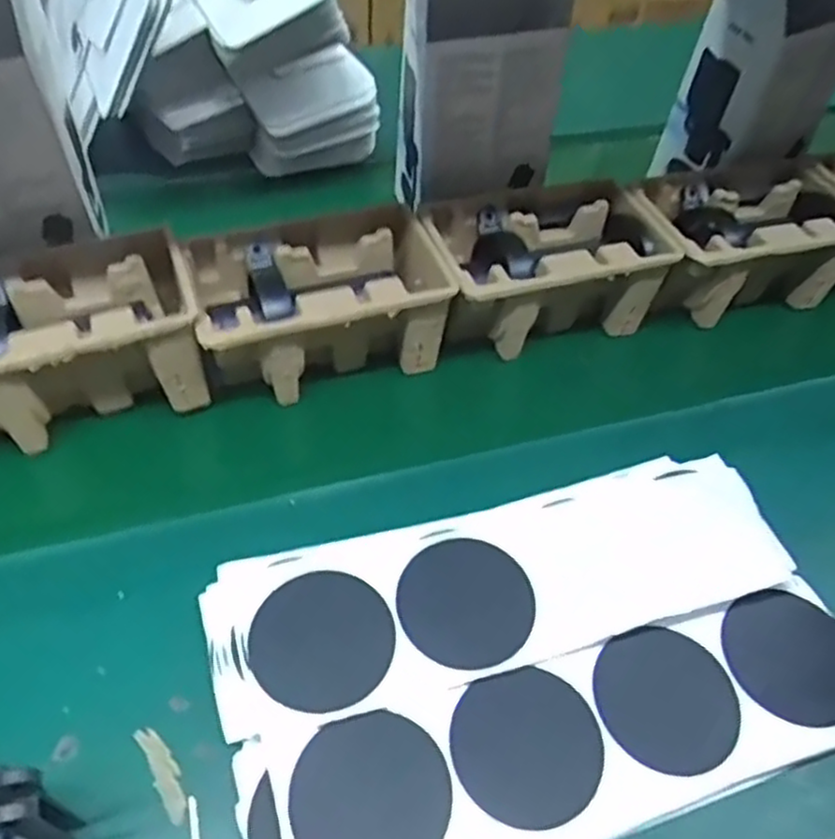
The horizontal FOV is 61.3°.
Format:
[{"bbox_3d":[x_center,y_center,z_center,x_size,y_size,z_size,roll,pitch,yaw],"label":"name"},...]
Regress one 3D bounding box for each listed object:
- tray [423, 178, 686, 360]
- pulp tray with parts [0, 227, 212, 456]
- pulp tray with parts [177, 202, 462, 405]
[{"bbox_3d":[0.125,-0.146,0.720,0.230,0.109,0.155,-18,54,-19],"label":"tray"},{"bbox_3d":[-0.309,-0.067,0.611,0.231,0.099,0.148,-20,55,-20],"label":"pulp tray with parts"},{"bbox_3d":[-0.091,-0.107,0.666,0.228,0.100,0.145,-12,52,-14],"label":"pulp tray with parts"}]

